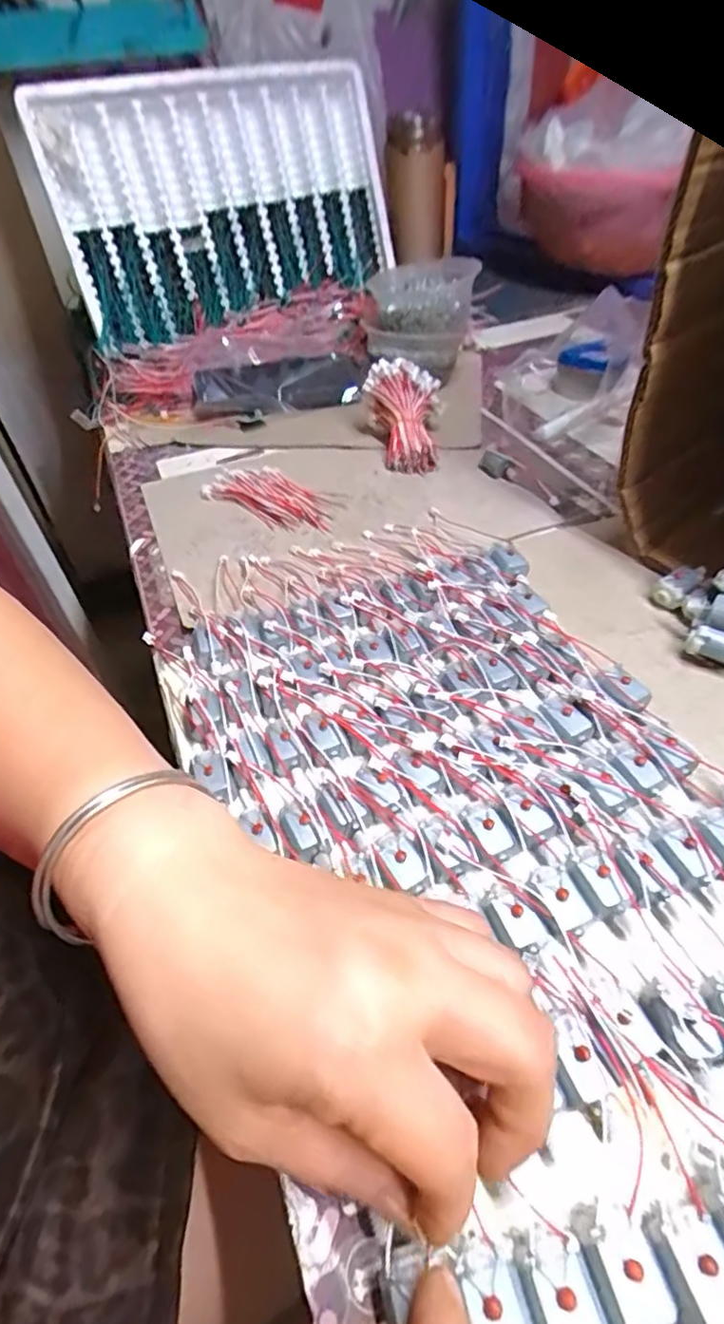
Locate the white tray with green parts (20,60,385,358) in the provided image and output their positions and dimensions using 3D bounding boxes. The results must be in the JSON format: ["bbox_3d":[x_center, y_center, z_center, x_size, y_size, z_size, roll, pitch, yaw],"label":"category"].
[{"bbox_3d":[-0.135,-0.484,0.640,0.369,0.215,0.026,-25,17,-18],"label":"white tray with green parts"}]

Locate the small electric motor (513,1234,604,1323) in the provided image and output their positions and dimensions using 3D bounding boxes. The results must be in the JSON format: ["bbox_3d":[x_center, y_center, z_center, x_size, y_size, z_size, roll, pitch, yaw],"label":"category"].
[{"bbox_3d":[0.057,0.184,0.171,0.018,0.017,0.035,-13,47,-6],"label":"small electric motor"}]

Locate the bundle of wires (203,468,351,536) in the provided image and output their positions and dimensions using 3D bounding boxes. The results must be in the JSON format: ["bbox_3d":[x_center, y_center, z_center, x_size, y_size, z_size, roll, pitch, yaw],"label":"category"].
[{"bbox_3d":[-0.071,-0.133,0.487,0.114,0.013,0.054,27,55,27],"label":"bundle of wires"}]

